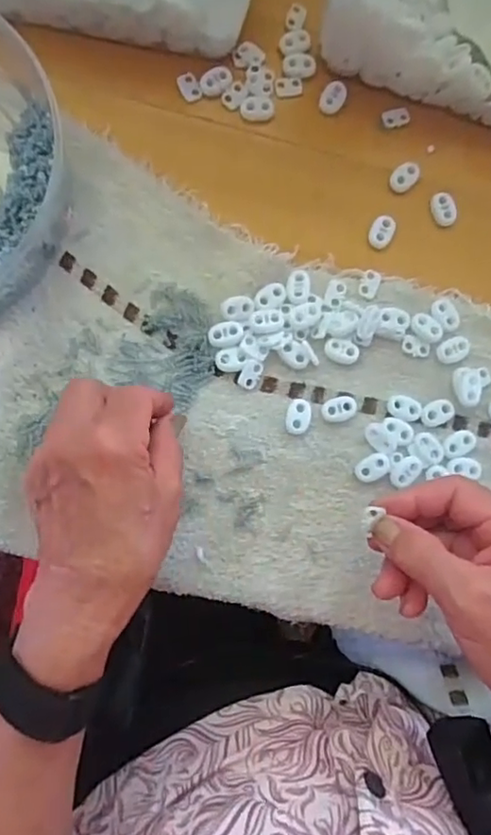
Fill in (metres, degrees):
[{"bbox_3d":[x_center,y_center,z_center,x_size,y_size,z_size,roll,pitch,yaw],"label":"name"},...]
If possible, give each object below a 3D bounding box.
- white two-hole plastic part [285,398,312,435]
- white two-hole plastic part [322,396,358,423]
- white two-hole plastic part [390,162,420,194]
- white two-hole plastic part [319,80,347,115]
[{"bbox_3d":[0.034,-0.001,0.372,0.014,0.004,0.022,16,83,-5],"label":"white two-hole plastic part"},{"bbox_3d":[0.061,-0.005,0.374,0.023,0.004,0.015,-24,88,-8],"label":"white two-hole plastic part"},{"bbox_3d":[0.108,-0.164,0.399,0.016,0.007,0.024,37,82,-2],"label":"white two-hole plastic part"},{"bbox_3d":[0.060,-0.218,0.399,0.016,0.005,0.024,27,83,-3],"label":"white two-hole plastic part"}]

